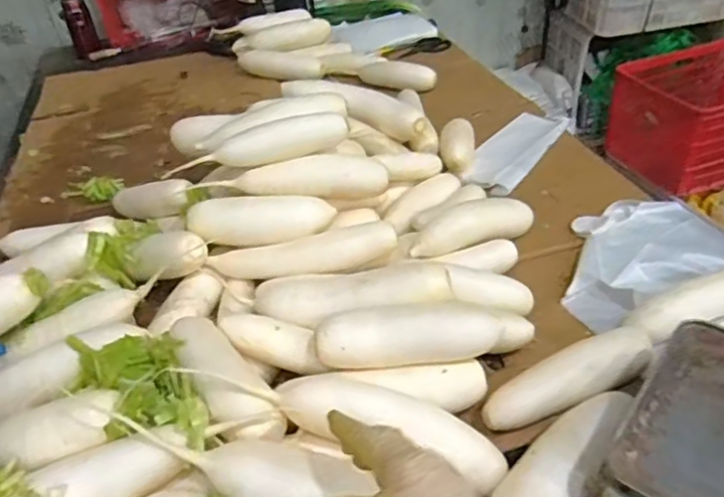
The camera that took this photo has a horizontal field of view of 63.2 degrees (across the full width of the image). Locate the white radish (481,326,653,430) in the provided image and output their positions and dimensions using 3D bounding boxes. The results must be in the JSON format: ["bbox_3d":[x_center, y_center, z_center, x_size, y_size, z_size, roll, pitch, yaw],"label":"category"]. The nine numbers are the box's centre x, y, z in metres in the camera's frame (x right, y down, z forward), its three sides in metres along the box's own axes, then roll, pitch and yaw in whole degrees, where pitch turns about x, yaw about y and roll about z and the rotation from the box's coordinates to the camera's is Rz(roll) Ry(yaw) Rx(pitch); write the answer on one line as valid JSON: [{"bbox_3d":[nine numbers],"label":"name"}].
[{"bbox_3d":[0.257,0.157,0.719,0.231,0.046,0.055,-18,39,-15],"label":"white radish"}]

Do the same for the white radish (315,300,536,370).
[{"bbox_3d":[0.088,0.113,0.725,0.285,0.089,0.062,-11,38,-7],"label":"white radish"}]

